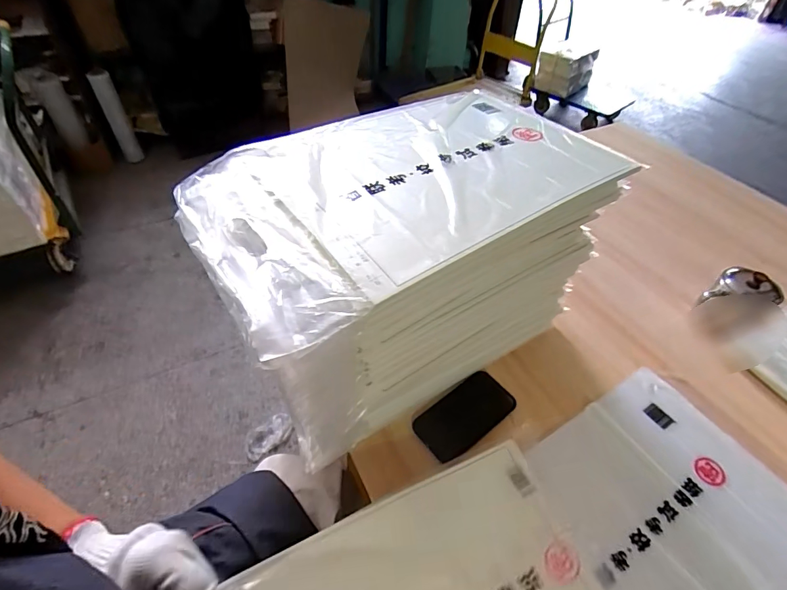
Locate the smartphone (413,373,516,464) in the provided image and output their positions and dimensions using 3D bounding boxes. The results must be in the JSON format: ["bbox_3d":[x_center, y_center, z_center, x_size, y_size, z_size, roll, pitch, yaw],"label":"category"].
[{"bbox_3d":[0.106,0.174,0.608,0.147,0.009,0.076,-29,55,-26],"label":"smartphone"}]

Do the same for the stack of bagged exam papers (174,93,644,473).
[{"bbox_3d":[0.015,-0.043,0.561,0.464,0.294,0.273,-25,53,-24],"label":"stack of bagged exam papers"}]

